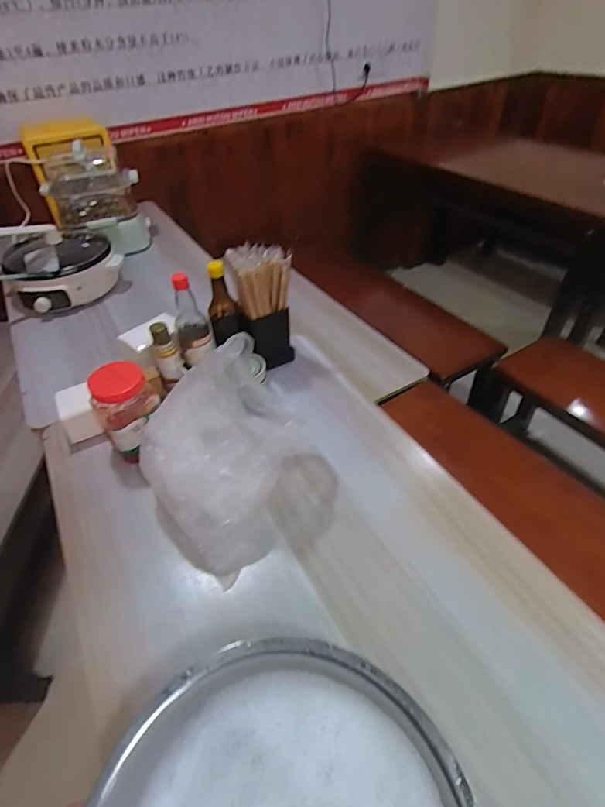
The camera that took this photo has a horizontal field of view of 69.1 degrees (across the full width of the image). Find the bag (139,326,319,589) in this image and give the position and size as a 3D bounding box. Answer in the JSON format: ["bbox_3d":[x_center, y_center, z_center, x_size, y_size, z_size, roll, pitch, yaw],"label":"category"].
[{"bbox_3d":[-0.100,0.067,0.662,0.199,0.254,0.264,32,54,32],"label":"bag"}]

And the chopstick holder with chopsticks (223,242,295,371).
[{"bbox_3d":[-0.081,-0.196,0.923,0.122,0.244,0.082,-8,43,-4],"label":"chopstick holder with chopsticks"}]

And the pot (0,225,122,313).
[{"bbox_3d":[-0.729,-0.422,1.318,0.333,0.148,0.305,-22,46,-18],"label":"pot"}]

